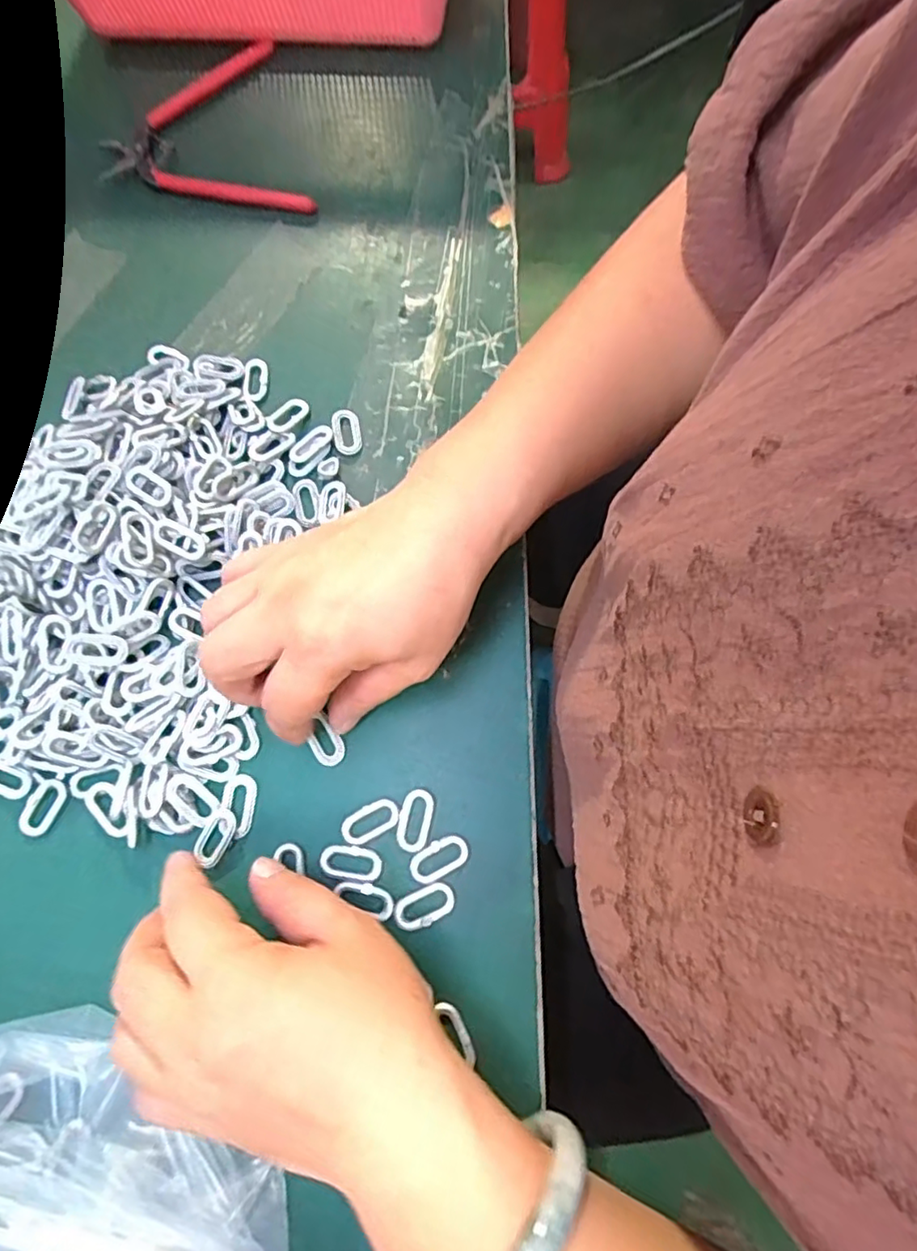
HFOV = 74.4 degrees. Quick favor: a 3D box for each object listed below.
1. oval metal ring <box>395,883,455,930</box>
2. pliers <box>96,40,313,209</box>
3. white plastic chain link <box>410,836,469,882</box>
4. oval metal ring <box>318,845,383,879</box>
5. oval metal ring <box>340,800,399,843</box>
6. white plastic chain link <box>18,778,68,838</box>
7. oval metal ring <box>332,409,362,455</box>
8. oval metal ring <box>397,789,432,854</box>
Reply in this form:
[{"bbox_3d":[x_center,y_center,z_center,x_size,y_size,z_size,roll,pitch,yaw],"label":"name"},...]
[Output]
[{"bbox_3d":[-0.014,0.120,0.256,0.026,0.004,0.014,-26,75,-6],"label":"oval metal ring"},{"bbox_3d":[-0.162,-0.301,0.380,0.117,0.011,0.138,-17,74,-3],"label":"pliers"},{"bbox_3d":[-0.008,0.101,0.262,0.026,0.004,0.014,-25,75,-6],"label":"white plastic chain link"},{"bbox_3d":[-0.047,0.103,0.263,0.027,0.004,0.013,5,74,3],"label":"oval metal ring"},{"bbox_3d":[-0.039,0.087,0.267,0.027,0.004,0.013,-29,75,-7],"label":"oval metal ring"},{"bbox_3d":[-0.190,0.083,0.276,0.014,0.004,0.026,26,76,9],"label":"white plastic chain link"},{"bbox_3d":[-0.060,-0.105,0.324,0.014,0.005,0.027,-12,74,-2],"label":"oval metal ring"},{"bbox_3d":[-0.019,0.086,0.267,0.014,0.004,0.026,10,75,4],"label":"oval metal ring"}]

